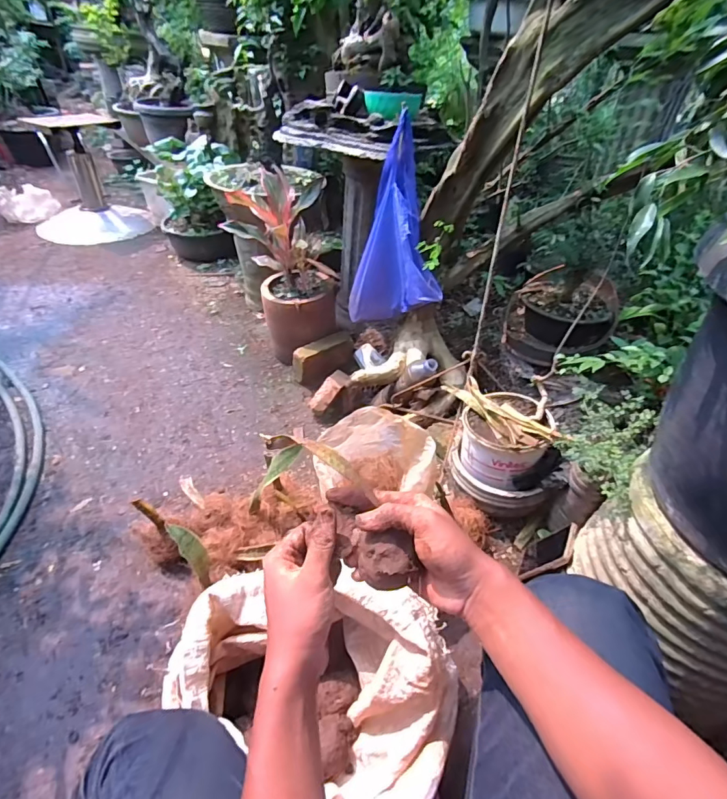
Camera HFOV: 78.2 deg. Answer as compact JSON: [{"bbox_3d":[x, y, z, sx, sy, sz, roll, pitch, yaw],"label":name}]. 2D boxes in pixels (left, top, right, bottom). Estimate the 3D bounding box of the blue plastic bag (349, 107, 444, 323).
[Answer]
[{"bbox_3d":[0.080,-0.373,1.074,0.214,0.428,0.170,3,39,0],"label":"blue plastic bag"}]

